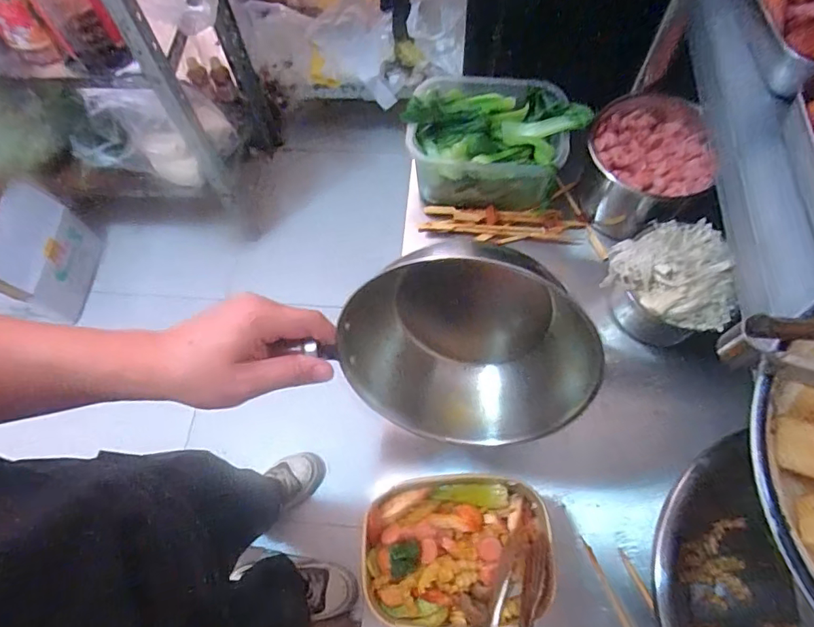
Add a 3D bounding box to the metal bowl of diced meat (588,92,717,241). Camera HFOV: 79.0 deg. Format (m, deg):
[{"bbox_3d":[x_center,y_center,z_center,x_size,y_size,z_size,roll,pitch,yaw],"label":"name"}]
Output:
[{"bbox_3d":[0.289,-0.181,0.609,0.137,0.088,0.148,0,67,1],"label":"metal bowl of diced meat"}]

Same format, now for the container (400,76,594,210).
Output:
[{"bbox_3d":[0.103,-0.217,0.619,0.208,0.095,0.146,11,67,6],"label":"container"}]

